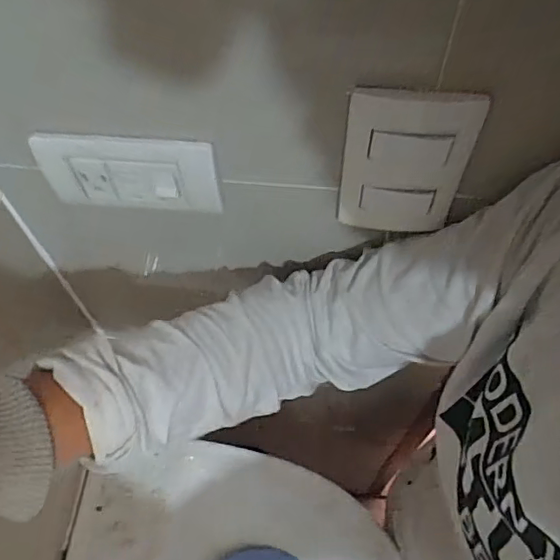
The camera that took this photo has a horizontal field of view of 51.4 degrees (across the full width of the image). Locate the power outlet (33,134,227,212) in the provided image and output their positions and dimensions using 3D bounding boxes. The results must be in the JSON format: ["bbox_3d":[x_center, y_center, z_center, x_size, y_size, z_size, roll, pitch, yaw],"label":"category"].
[{"bbox_3d":[-0.098,-0.066,0.371,0.115,0.061,0.010,5,62,4],"label":"power outlet"}]

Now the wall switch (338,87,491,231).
[{"bbox_3d":[0.070,-0.064,0.332,0.068,0.106,0.009,7,62,5],"label":"wall switch"}]

